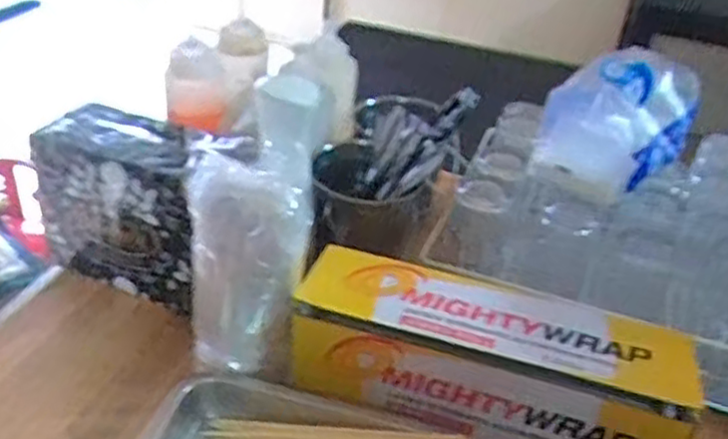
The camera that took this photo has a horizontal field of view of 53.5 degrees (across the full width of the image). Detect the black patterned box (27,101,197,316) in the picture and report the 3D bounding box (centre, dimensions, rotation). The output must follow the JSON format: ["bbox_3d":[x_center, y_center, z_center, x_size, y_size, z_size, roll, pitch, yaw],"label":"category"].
[{"bbox_3d":[-0.256,-0.011,0.798,0.167,0.187,0.097,17,36,15],"label":"black patterned box"}]

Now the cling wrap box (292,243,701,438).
[{"bbox_3d":[0.118,0.131,0.688,0.353,0.111,0.123,15,35,12],"label":"cling wrap box"}]

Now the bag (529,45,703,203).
[{"bbox_3d":[0.285,-0.115,0.798,0.128,0.113,0.194,27,39,27],"label":"bag"}]

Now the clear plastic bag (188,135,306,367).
[{"bbox_3d":[-0.106,0.034,0.654,0.101,0.205,0.082,1,35,-8],"label":"clear plastic bag"}]

